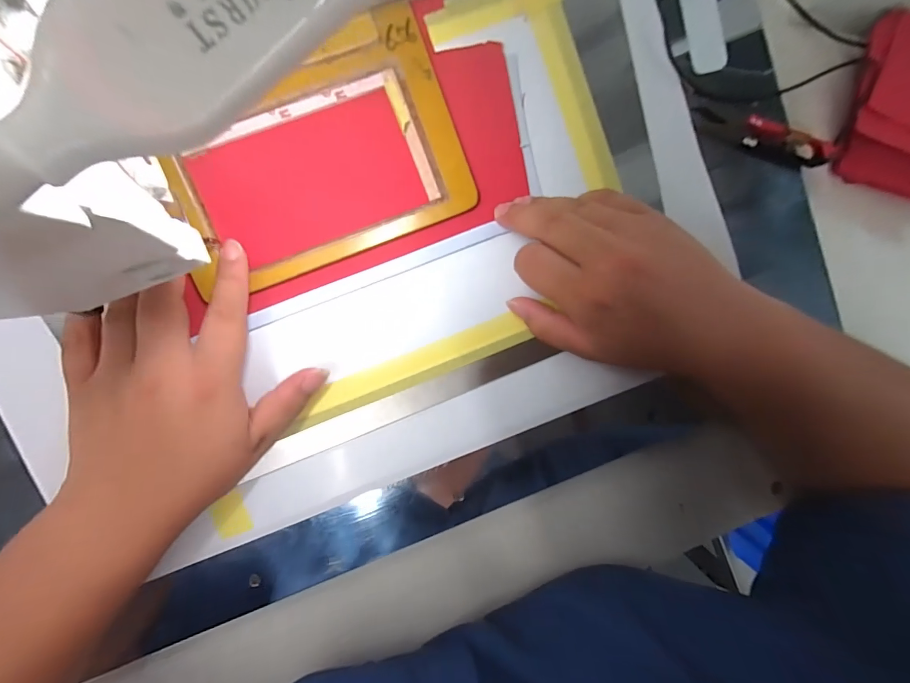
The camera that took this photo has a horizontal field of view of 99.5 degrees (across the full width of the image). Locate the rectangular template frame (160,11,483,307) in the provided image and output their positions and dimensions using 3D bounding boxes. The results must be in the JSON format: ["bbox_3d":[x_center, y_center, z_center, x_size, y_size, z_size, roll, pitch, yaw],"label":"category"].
[{"bbox_3d":[-0.096,-0.120,0.252,0.194,0.010,0.133,-22,98,-1],"label":"rectangular template frame"}]

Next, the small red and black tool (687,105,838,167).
[{"bbox_3d":[0.224,-0.149,0.278,0.104,0.007,0.022,15,94,-6],"label":"small red and black tool"}]

